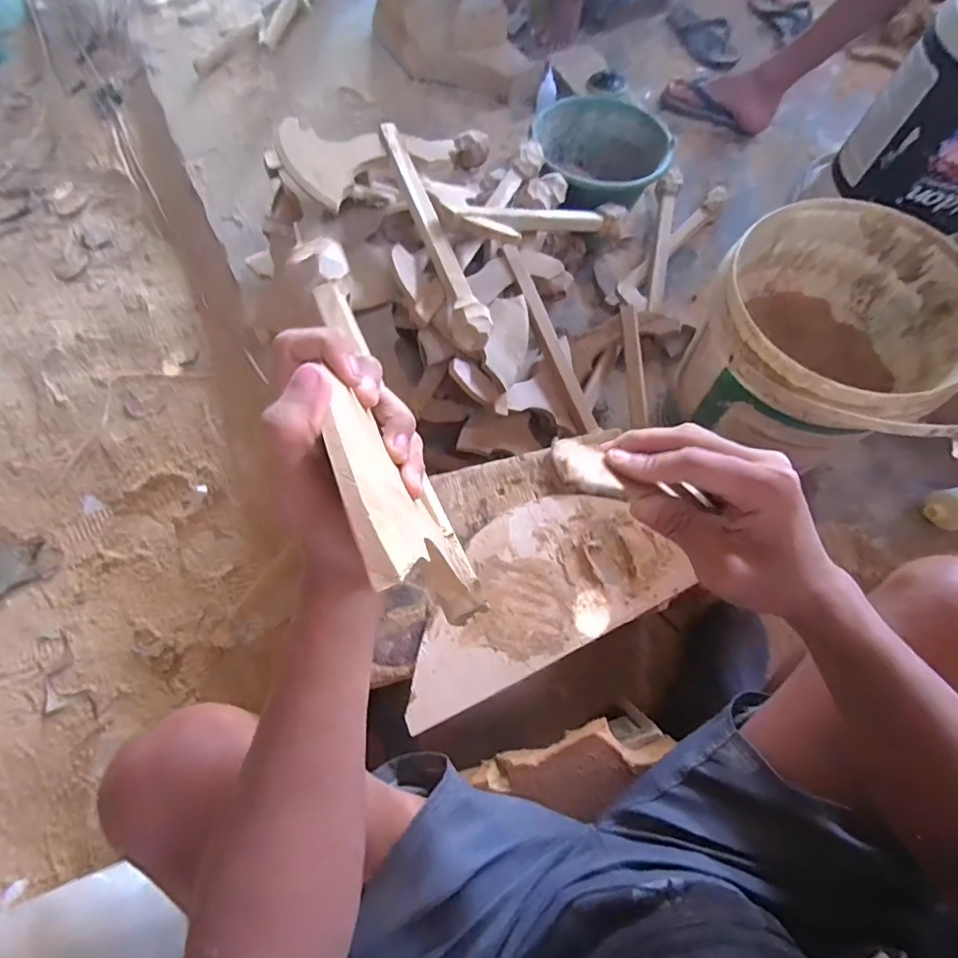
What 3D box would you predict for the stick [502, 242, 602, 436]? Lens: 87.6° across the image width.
[{"bbox_3d":[0.113,-0.218,0.790,0.028,0.024,0.313,-26,100,-7],"label":"stick"}]

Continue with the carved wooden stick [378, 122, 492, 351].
[{"bbox_3d":[-0.072,-0.354,0.712,0.050,0.056,0.380,-21,68,-9],"label":"carved wooden stick"}]

